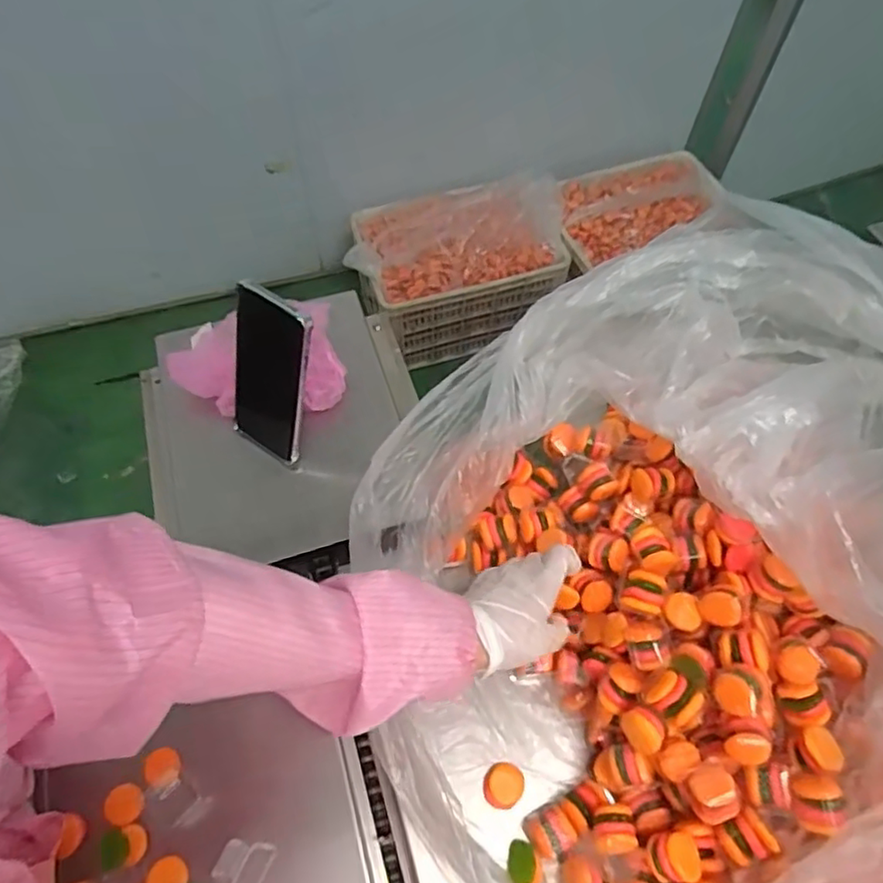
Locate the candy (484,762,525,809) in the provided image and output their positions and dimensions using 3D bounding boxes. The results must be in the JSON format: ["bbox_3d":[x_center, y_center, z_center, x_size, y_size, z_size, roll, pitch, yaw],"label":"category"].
[{"bbox_3d":[0.050,0.274,0.489,0.031,0.010,0.033,0,61,-1],"label":"candy"}]

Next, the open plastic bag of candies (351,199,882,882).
[{"bbox_3d":[0.173,0.091,0.468,0.442,0.228,0.482,-8,61,-6],"label":"open plastic bag of candies"}]

